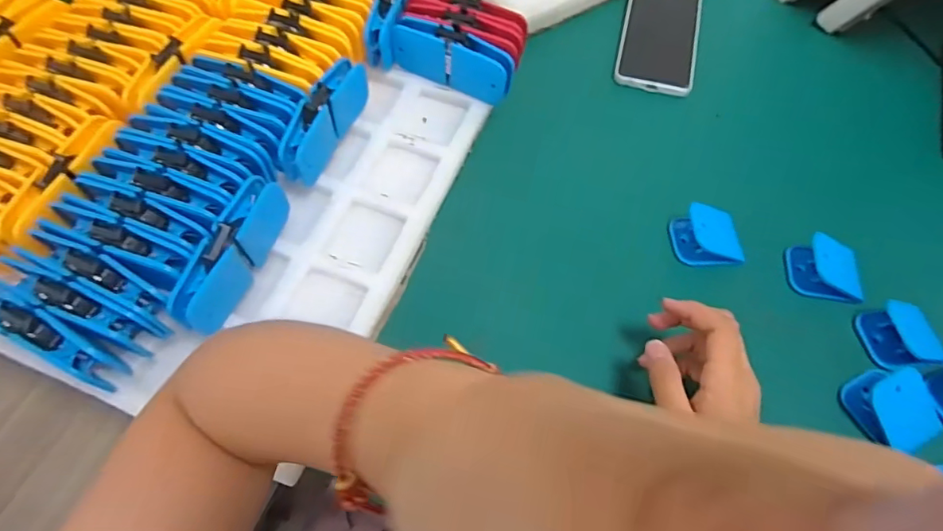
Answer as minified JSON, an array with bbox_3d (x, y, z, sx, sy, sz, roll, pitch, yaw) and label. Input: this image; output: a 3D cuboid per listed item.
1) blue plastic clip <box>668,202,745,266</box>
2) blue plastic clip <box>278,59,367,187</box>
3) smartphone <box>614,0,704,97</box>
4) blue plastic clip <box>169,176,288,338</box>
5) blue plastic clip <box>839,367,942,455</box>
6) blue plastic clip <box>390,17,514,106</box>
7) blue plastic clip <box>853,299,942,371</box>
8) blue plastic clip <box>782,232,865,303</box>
[{"bbox_3d":[0.201,-0.025,0.432,0.055,0.031,0.042,4,62,1],"label":"blue plastic clip"},{"bbox_3d":[-0.121,-0.120,0.423,0.022,0.048,0.115,17,63,8],"label":"blue plastic clip"},{"bbox_3d":[0.209,-0.257,0.559,0.080,0.005,0.173,15,63,6],"label":"smartphone"},{"bbox_3d":[-0.170,-0.008,0.365,0.017,0.052,0.113,17,63,8],"label":"blue plastic clip"},{"bbox_3d":[0.304,0.103,0.365,0.049,0.028,0.058,-27,66,-15],"label":"blue plastic clip"},{"bbox_3d":[-0.017,-0.188,0.466,0.113,0.044,0.027,25,64,11],"label":"blue plastic clip"},{"bbox_3d":[0.332,0.056,0.396,0.040,0.025,0.050,-6,62,-5],"label":"blue plastic clip"},{"bbox_3d":[0.294,0.003,0.417,0.052,0.033,0.045,12,62,5],"label":"blue plastic clip"}]

